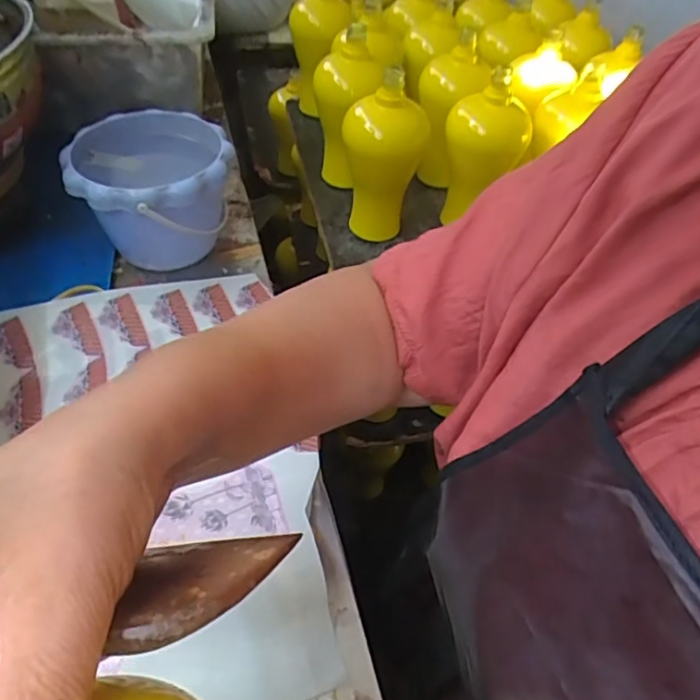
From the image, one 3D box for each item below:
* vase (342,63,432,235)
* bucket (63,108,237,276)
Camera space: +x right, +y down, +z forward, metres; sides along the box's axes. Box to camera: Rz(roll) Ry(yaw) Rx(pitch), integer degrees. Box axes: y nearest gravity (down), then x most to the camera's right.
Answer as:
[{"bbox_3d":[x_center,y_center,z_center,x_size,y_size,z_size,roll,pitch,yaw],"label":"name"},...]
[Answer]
[{"bbox_3d":[0.042,-0.239,0.754,0.100,0.251,0.100,8,50,4],"label":"vase"},{"bbox_3d":[-0.196,-0.157,0.594,0.143,0.111,0.156,3,46,-4],"label":"bucket"}]

